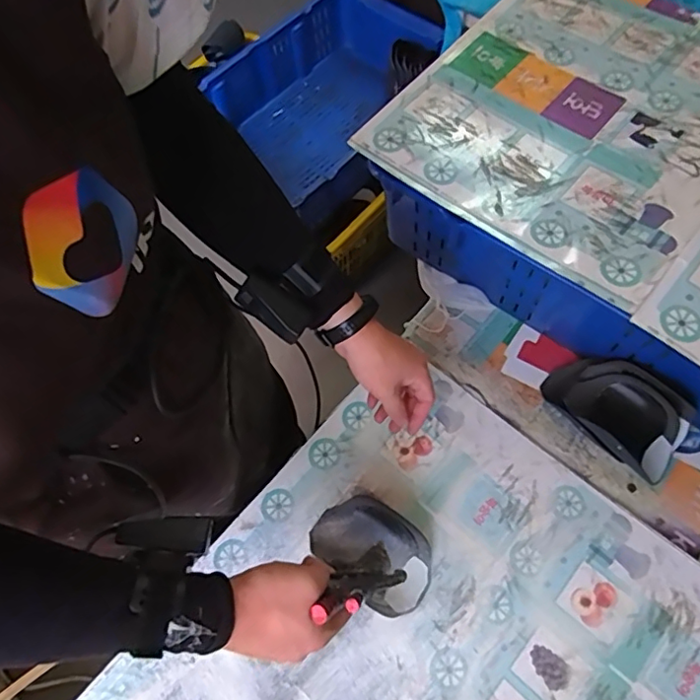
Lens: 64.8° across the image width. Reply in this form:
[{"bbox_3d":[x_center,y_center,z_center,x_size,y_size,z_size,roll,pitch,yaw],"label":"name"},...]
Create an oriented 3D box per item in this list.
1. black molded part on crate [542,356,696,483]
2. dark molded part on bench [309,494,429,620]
[{"bbox_3d":[0.320,0.075,0.672,0.162,0.072,0.104,41,73,18],"label":"black molded part on crate"},{"bbox_3d":[0.028,0.229,0.631,0.142,0.041,0.092,39,72,17],"label":"dark molded part on bench"}]

